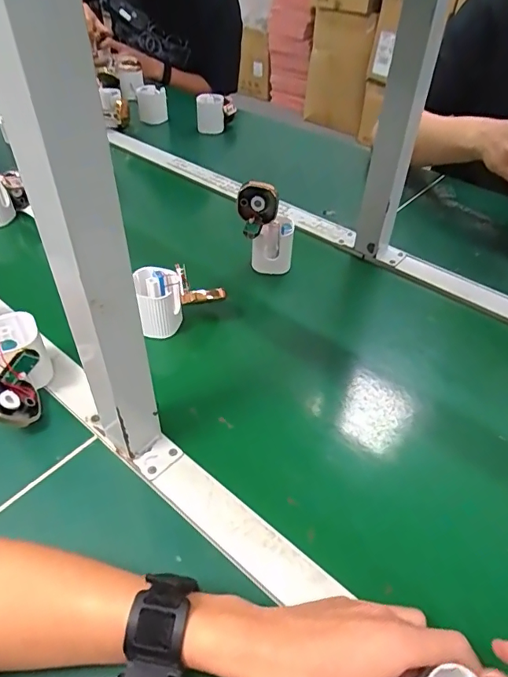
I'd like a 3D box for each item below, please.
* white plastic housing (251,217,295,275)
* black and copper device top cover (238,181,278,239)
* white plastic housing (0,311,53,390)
[{"bbox_3d":[0.025,-0.123,0.634,0.054,0.070,0.032,5,44,2],"label":"white plastic housing"},{"bbox_3d":[0.006,-0.164,0.599,0.050,0.054,0.045,1,44,-2],"label":"black and copper device top cover"},{"bbox_3d":[-0.236,0.018,0.472,0.053,0.068,0.061,-16,47,-19],"label":"white plastic housing"}]

